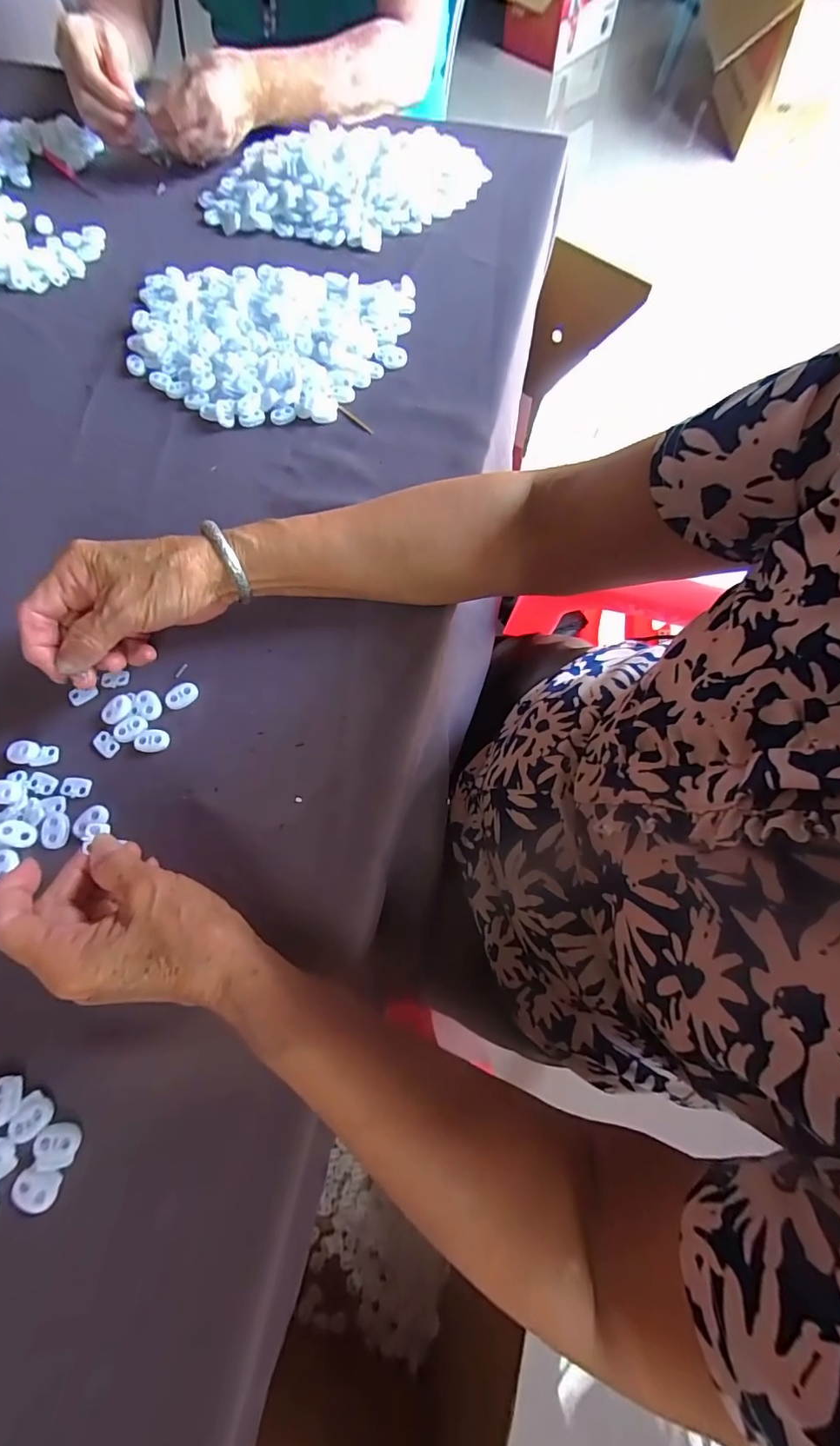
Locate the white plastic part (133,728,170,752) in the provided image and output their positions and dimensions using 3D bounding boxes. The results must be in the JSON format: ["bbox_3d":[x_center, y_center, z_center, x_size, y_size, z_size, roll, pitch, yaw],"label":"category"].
[{"bbox_3d":[-0.184,0.012,0.333,0.023,0.004,0.015,-3,72,-2],"label":"white plastic part"}]

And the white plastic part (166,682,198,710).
[{"bbox_3d":[-0.169,-0.020,0.344,0.023,0.004,0.016,-27,74,-9],"label":"white plastic part"}]

